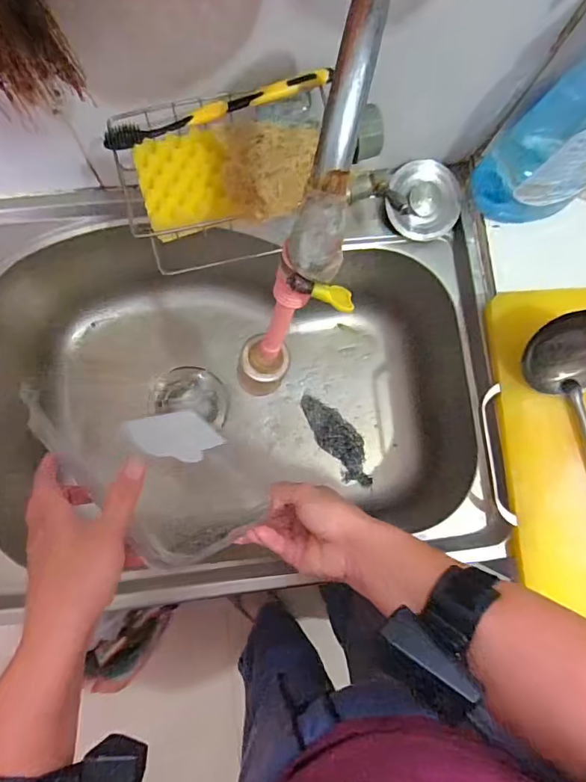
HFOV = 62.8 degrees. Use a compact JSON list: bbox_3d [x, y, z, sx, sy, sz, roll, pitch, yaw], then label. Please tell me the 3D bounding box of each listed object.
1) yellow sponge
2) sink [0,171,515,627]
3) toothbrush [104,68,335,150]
[{"bbox_3d":[-0.082,-0.159,0.368,0.065,0.029,0.067,-17,84,-6],"label":"yellow sponge"},{"bbox_3d":[-0.075,-0.008,0.598,0.559,0.249,0.410,-4,83,-5],"label":"sink"},{"bbox_3d":[-0.054,-0.216,0.366,0.179,0.011,0.014,-21,84,-6],"label":"toothbrush"}]

